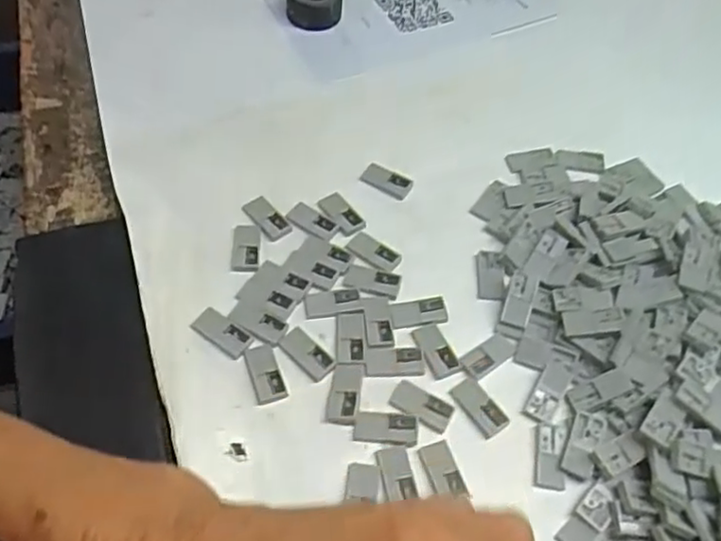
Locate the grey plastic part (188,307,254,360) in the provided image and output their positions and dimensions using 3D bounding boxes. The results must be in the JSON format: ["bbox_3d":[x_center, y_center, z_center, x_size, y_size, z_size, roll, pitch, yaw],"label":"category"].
[{"bbox_3d":[-0.065,0.030,0.317,0.028,0.005,0.014,30,59,15],"label":"grey plastic part"}]

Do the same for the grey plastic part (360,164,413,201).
[{"bbox_3d":[0.015,-0.052,0.385,0.028,0.007,0.013,27,58,13],"label":"grey plastic part"}]

